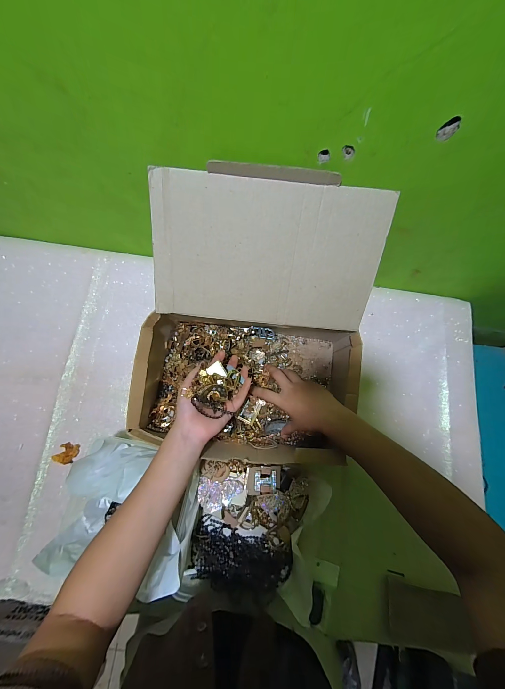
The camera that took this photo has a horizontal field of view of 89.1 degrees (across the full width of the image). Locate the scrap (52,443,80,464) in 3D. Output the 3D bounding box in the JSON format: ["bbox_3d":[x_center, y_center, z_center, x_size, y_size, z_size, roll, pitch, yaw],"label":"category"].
[{"bbox_3d":[-0.326,0.191,0.449,0.037,0.009,0.034,13,79,1],"label":"scrap"}]

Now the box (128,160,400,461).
[{"bbox_3d":[0.001,-0.012,0.386,0.333,0.240,0.342,7,76,-2],"label":"box"}]

